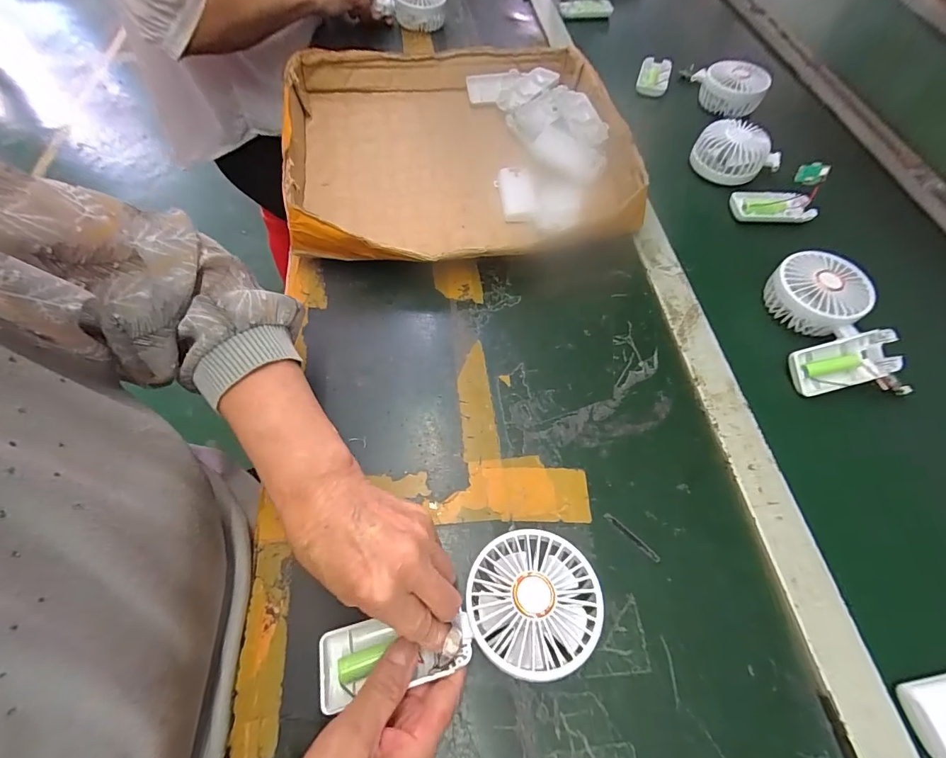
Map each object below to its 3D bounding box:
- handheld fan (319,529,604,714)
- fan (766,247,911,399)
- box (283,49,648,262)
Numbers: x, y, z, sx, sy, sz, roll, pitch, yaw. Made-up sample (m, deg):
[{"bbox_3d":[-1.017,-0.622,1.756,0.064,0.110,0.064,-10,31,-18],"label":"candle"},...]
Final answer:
[{"bbox_3d":[-0.007,0.160,0.277,0.182,0.032,0.080,-16,63,-2],"label":"handheld fan"},{"bbox_3d":[0.358,-0.060,0.418,0.091,0.037,0.147,-1,61,-2],"label":"fan"},{"bbox_3d":[-0.014,-0.293,0.524,0.403,0.070,0.385,-9,62,-6],"label":"box"}]

